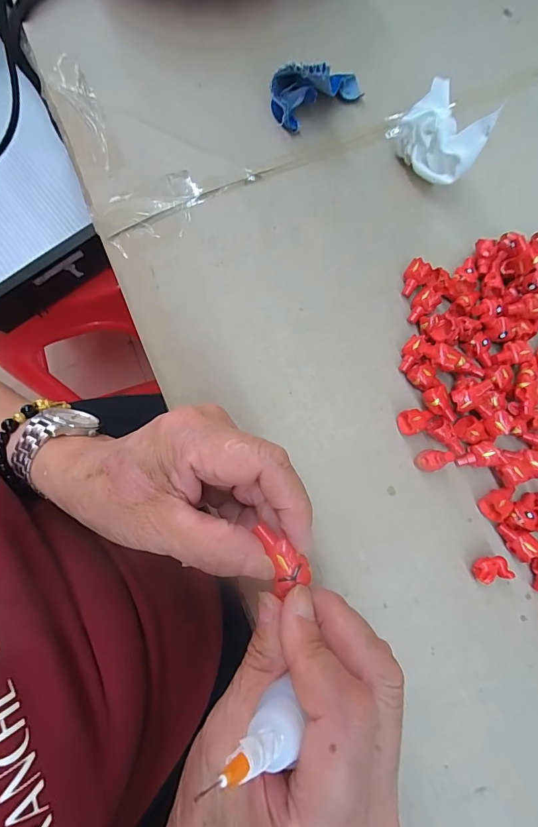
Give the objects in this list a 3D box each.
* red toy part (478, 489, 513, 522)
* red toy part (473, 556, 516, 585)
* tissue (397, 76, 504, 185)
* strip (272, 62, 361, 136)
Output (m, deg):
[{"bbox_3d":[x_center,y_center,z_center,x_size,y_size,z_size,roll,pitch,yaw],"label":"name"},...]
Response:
[{"bbox_3d":[0.146,0.056,0.242,0.021,0.015,0.014,-29,80,-4],"label":"red toy part"},{"bbox_3d":[0.135,0.095,0.235,0.019,0.015,0.014,-25,80,-4],"label":"red toy part"},{"bbox_3d":[0.124,-0.196,0.274,0.056,0.052,0.039,42,83,8],"label":"tissue"},{"bbox_3d":[0.040,-0.256,0.292,0.077,0.041,0.030,-34,80,-5],"label":"strip"}]

